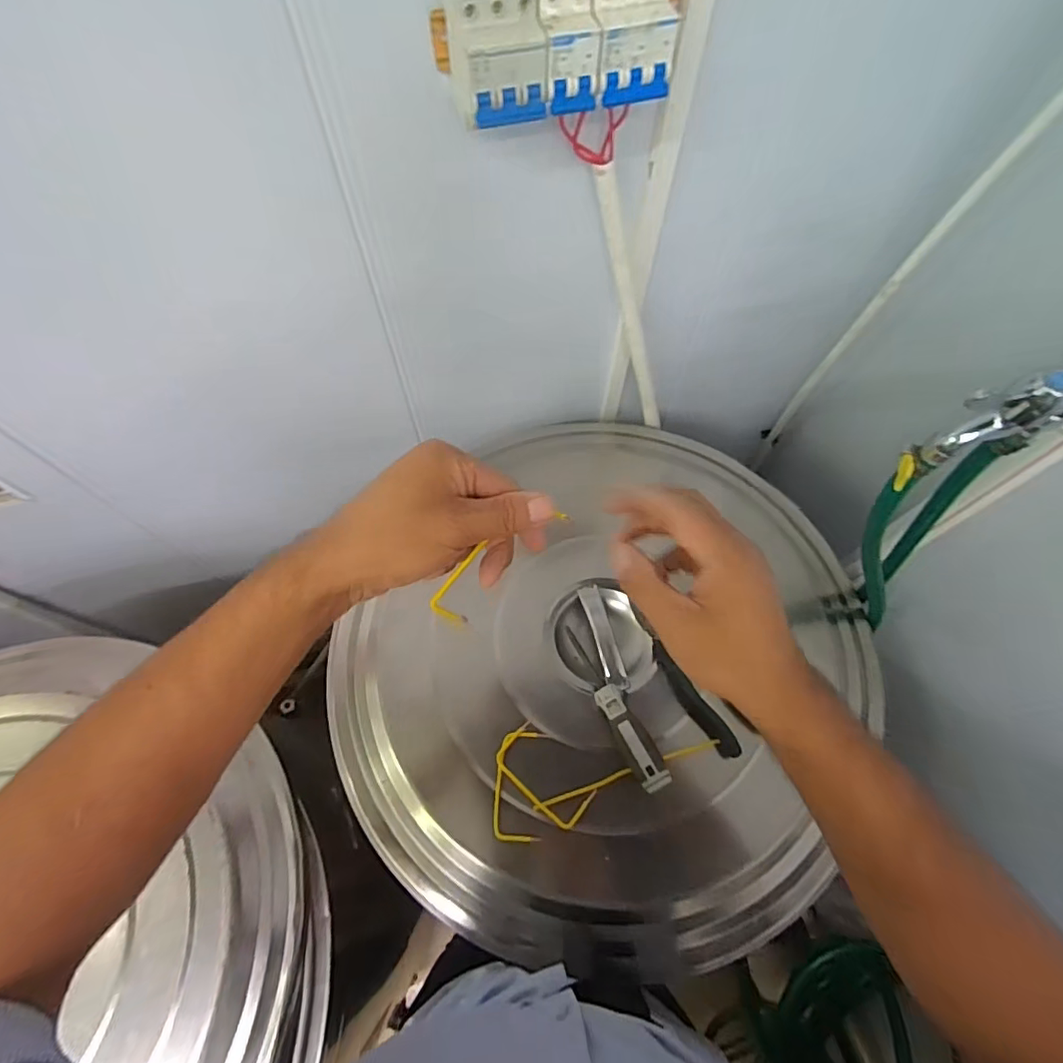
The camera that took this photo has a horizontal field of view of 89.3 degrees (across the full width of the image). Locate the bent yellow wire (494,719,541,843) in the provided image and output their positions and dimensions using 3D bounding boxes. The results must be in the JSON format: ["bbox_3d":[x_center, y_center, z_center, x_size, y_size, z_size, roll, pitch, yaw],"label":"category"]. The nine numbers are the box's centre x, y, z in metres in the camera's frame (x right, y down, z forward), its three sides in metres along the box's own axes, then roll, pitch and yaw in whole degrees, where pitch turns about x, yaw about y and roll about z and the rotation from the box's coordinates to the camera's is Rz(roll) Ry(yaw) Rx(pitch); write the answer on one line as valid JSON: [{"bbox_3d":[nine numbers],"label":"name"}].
[{"bbox_3d":[-0.018,0.254,0.547,0.044,0.009,0.112,-2,71,-7],"label":"bent yellow wire"}]

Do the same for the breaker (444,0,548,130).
[{"bbox_3d":[-0.024,-0.323,0.363,0.063,0.070,0.062,-7,64,-5],"label":"breaker"}]

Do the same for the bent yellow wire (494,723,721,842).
[{"bbox_3d":[0.013,0.247,0.544,0.053,0.011,0.101,-41,70,-15],"label":"bent yellow wire"}]

